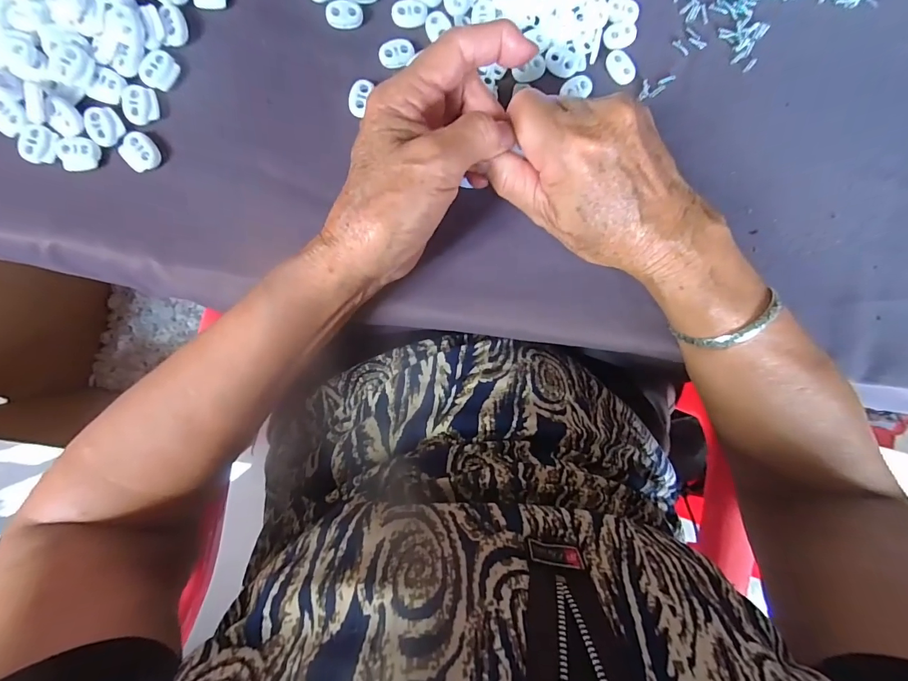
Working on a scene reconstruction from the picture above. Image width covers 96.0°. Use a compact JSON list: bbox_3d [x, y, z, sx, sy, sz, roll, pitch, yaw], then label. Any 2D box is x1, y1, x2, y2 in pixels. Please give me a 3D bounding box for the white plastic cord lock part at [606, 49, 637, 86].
[{"bbox_3d":[0.112,-0.183,0.273,0.017,0.004,0.023,-41,96,-3],"label":"white plastic cord lock part"}]

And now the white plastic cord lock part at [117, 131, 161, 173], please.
[{"bbox_3d":[-0.190,-0.114,0.247,0.022,0.004,0.020,42,88,-6],"label":"white plastic cord lock part"}]

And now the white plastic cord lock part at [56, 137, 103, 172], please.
[{"bbox_3d":[-0.223,-0.111,0.242,0.022,0.004,0.019,-5,93,-6],"label":"white plastic cord lock part"}]

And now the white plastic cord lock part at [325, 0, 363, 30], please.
[{"bbox_3d":[-0.068,-0.204,0.254,0.022,0.004,0.017,-2,93,-6],"label":"white plastic cord lock part"}]

